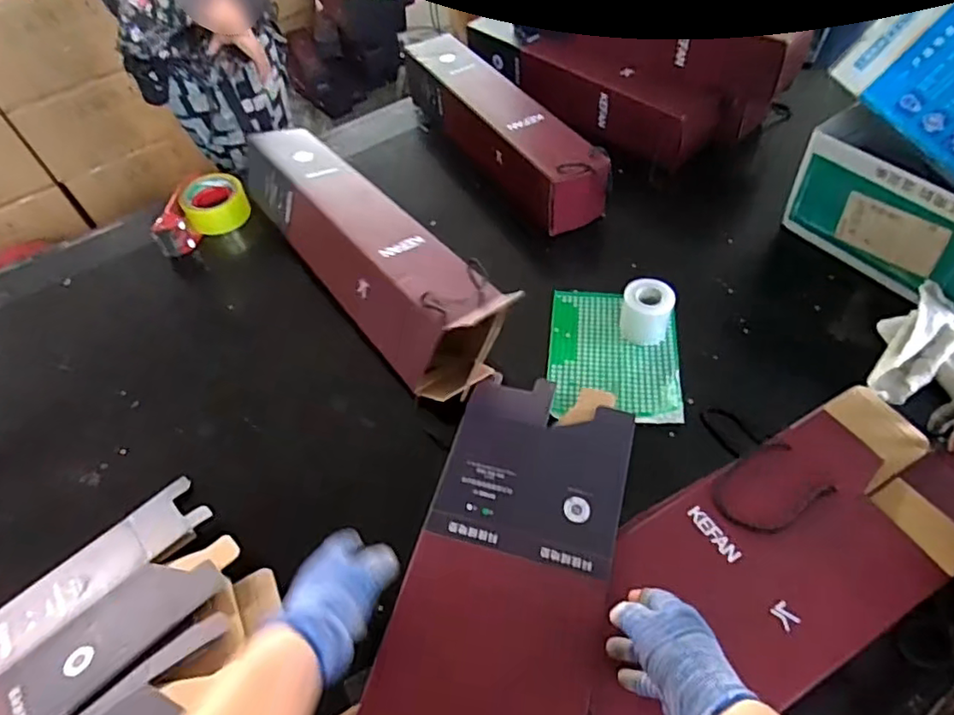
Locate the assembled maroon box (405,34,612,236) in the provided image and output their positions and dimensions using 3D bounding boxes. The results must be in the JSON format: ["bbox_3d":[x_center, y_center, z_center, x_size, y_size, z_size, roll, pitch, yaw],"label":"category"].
[{"bbox_3d":[0.032,-0.378,1.008,0.111,0.131,0.481,-30,56,-16],"label":"assembled maroon box"}]

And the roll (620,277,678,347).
[{"bbox_3d":[0.224,-0.059,0.793,0.065,0.076,0.050,8,55,12],"label":"roll"}]

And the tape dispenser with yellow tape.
[{"bbox_3d":[-0.463,-0.237,0.989,0.093,0.069,0.163,33,63,27],"label":"tape dispenser with yellow tape"}]

